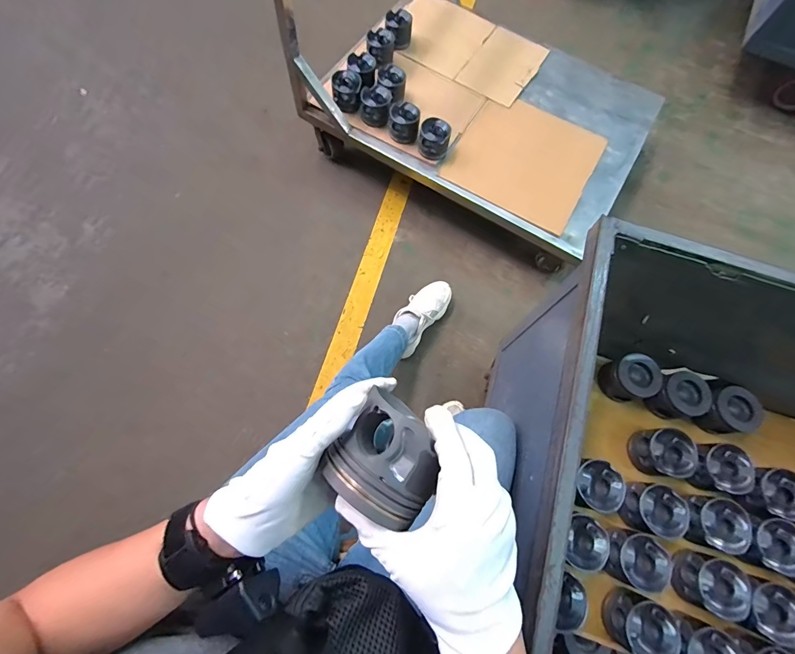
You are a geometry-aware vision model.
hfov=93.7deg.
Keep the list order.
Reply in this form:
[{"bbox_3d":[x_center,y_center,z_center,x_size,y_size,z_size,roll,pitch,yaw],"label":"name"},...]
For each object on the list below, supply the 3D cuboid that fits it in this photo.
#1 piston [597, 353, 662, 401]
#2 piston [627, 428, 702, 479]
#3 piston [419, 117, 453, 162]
[{"bbox_3d":[0.493,0.109,0.789,0.090,0.075,0.085,1,71,-2],"label":"piston"},{"bbox_3d":[0.528,0.249,0.739,0.104,0.064,0.089,1,71,-2],"label":"piston"},{"bbox_3d":[0.111,-0.561,1.130,0.092,0.095,0.087,8,71,0],"label":"piston"}]

